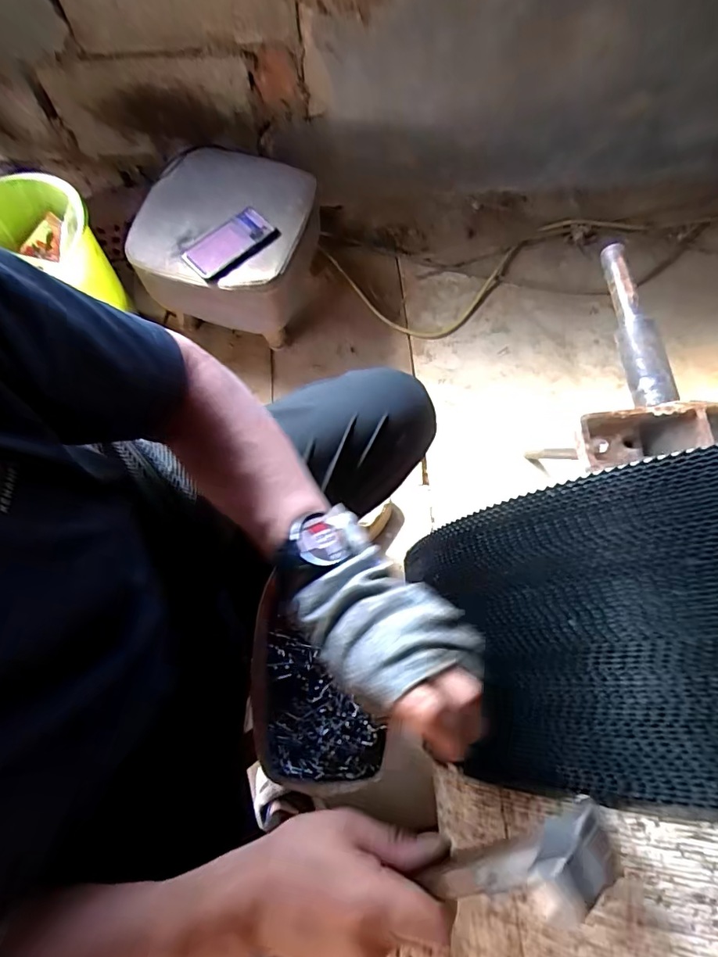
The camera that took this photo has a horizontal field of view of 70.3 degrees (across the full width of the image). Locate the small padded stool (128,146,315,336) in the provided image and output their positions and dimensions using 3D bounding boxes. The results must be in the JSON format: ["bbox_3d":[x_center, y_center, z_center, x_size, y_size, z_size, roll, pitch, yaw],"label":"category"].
[{"bbox_3d":[-0.247,-0.453,1.022,0.293,0.256,0.317,0,70,1],"label":"small padded stool"}]

